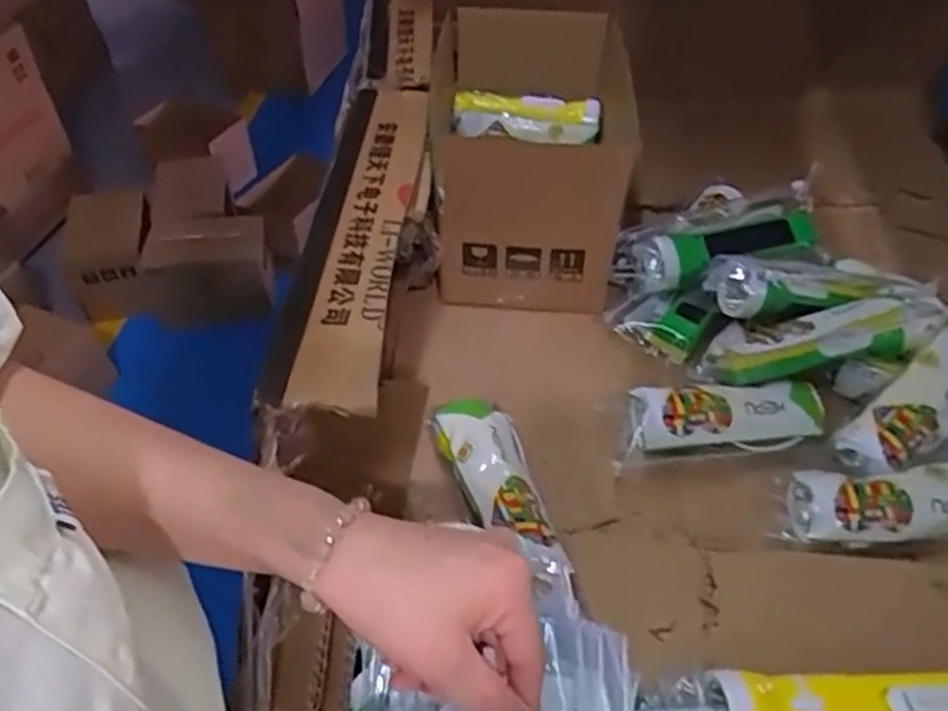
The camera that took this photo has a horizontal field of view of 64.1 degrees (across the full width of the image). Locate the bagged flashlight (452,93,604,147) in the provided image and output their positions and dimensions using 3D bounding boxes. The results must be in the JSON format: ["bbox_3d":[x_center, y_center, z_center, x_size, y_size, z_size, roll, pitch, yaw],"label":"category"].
[{"bbox_3d":[0.064,-0.280,0.891,0.164,0.054,0.038,14,48,14],"label":"bagged flashlight"}]

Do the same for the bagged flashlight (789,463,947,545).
[{"bbox_3d":[0.347,0.118,0.605,0.181,0.047,0.060,-7,46,-6],"label":"bagged flashlight"}]

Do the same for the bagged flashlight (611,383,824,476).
[{"bbox_3d":[0.215,0.052,0.657,0.189,0.037,0.058,-5,46,-4],"label":"bagged flashlight"}]

